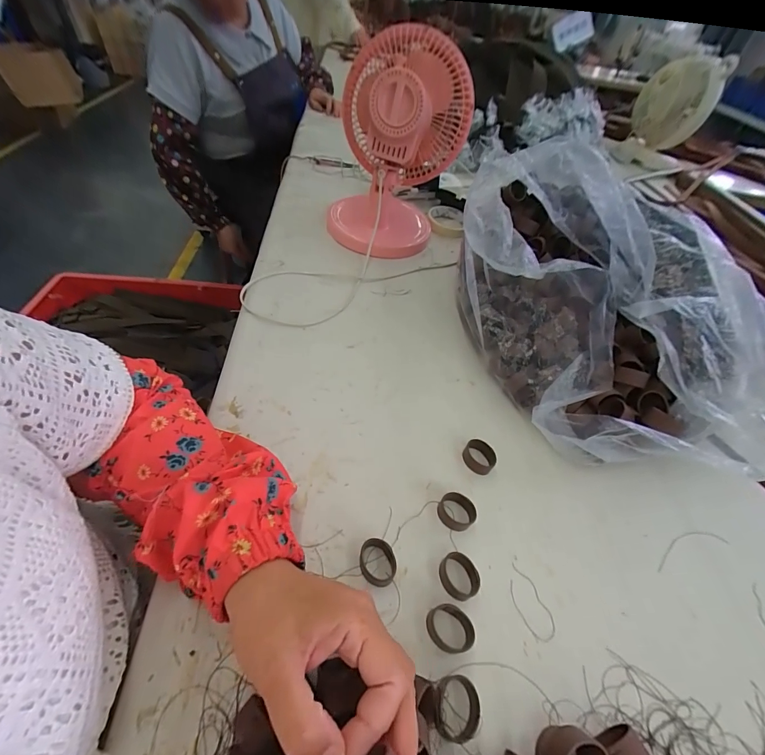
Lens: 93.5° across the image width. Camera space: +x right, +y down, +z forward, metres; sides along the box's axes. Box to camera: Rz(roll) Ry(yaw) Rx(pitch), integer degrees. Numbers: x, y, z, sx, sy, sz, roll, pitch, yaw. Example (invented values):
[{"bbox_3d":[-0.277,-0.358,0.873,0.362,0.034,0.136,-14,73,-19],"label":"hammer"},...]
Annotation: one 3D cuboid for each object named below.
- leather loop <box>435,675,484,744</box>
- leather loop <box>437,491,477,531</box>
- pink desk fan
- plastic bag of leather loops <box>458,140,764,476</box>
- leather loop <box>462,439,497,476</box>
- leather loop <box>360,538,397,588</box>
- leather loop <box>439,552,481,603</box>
[{"bbox_3d":[0.054,0.235,0.255,0.035,0.015,0.036,3,49,-4],"label":"leather loop"},{"bbox_3d":[0.071,0.130,0.346,0.035,0.015,0.030,35,55,21],"label":"leather loop"},{"bbox_3d":[0.018,-0.383,0.623,0.203,0.278,0.210,19,50,10],"label":"pink desk fan"},{"bbox_3d":[0.244,-0.096,0.426,0.301,0.236,0.376,13,49,4],"label":"plastic bag of leather loops"},{"bbox_3d":[0.106,0.087,0.393,0.035,0.018,0.029,29,52,17],"label":"leather loop"},{"bbox_3d":[-0.004,0.159,0.309,0.030,0.014,0.038,-3,50,-9],"label":"leather loop"},{"bbox_3d":[0.066,0.171,0.309,0.028,0.016,0.036,-15,53,-18],"label":"leather loop"}]

